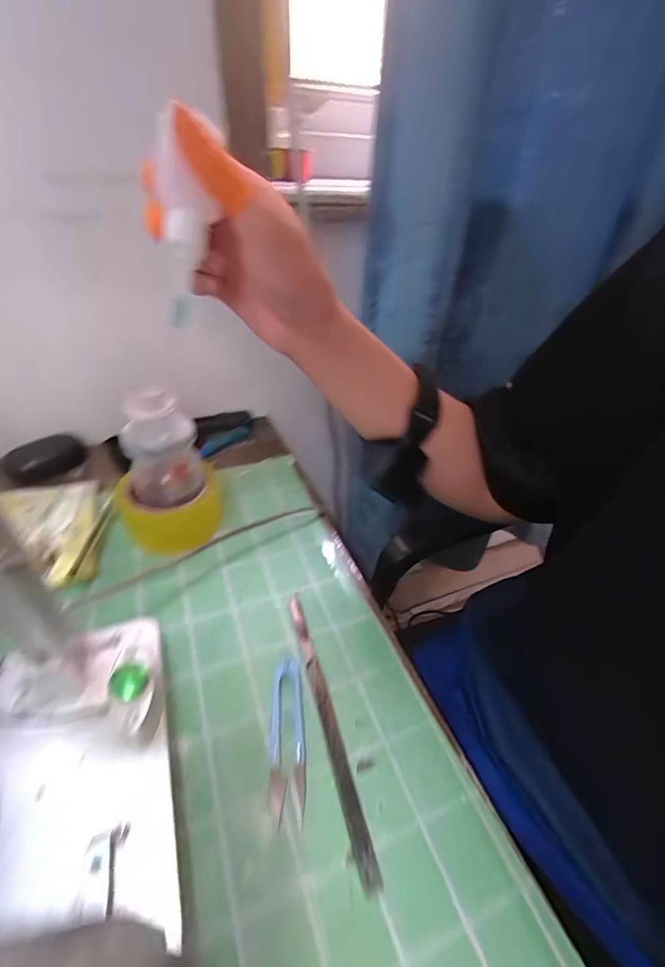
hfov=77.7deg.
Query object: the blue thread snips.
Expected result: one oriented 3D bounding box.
[{"bbox_3d":[-0.032,0.176,0.292,0.025,0.007,0.100,-2,39,-7],"label":"blue thread snips"}]

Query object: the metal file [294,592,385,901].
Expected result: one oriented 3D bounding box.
[{"bbox_3d":[-0.006,0.168,0.306,0.014,0.007,0.196,-9,40,-16],"label":"metal file"}]

